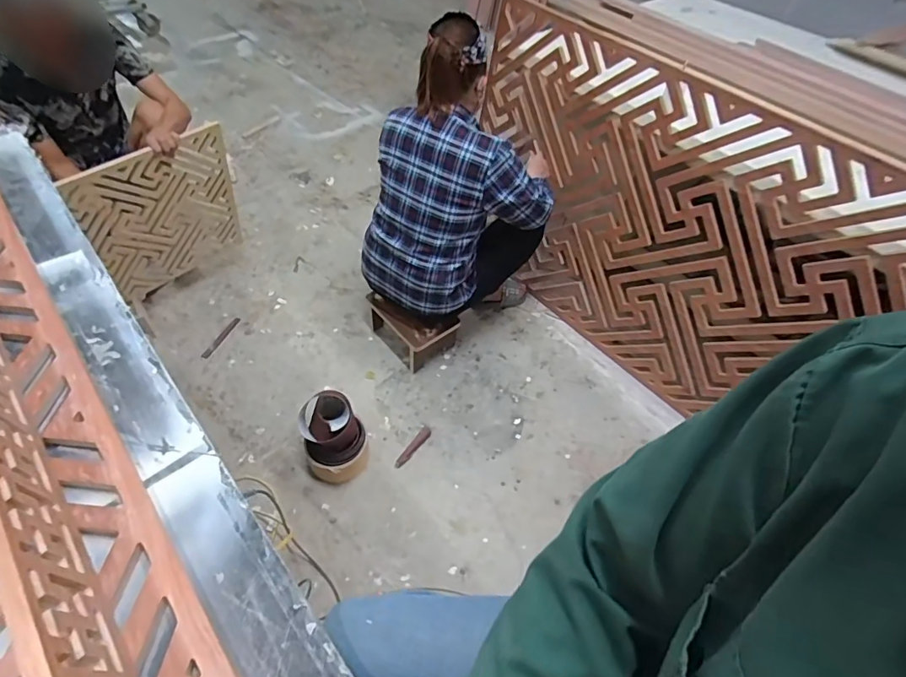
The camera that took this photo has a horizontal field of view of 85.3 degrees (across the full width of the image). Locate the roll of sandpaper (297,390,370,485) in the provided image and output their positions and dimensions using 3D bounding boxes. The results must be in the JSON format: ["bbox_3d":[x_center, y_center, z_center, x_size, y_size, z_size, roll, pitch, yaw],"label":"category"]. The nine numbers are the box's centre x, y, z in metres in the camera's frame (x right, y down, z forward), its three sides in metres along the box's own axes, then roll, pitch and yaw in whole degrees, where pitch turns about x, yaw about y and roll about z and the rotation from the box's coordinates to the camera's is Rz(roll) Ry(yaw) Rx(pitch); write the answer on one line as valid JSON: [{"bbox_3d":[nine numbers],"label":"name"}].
[{"bbox_3d":[-0.333,0.280,1.394,0.166,0.214,0.174,3,51,-3],"label":"roll of sandpaper"}]

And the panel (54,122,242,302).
[{"bbox_3d":[-0.905,-0.382,1.572,0.030,0.505,0.458,41,59,12],"label":"panel"}]

